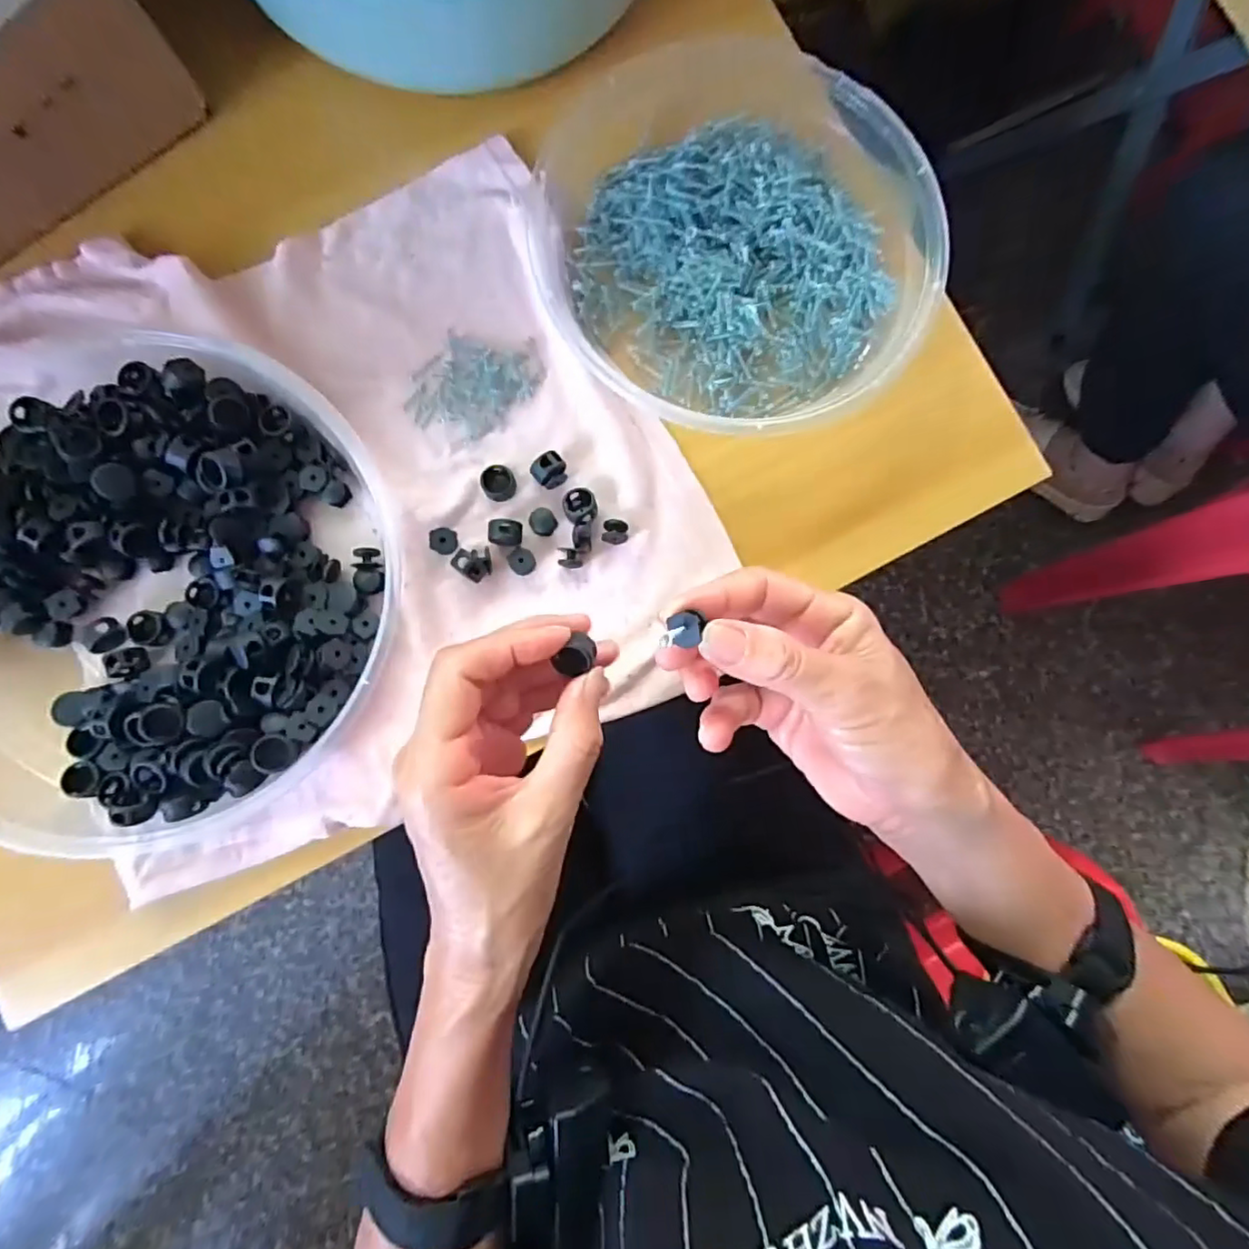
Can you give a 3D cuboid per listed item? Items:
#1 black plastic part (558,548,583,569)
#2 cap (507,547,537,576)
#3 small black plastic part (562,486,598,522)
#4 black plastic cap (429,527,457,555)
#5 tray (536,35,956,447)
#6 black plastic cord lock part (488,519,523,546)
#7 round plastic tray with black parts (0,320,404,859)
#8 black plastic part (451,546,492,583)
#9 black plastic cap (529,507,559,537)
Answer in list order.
[{"bbox_3d":[-0.028,-0.034,0.317,0.012,0.008,0.009,5,84,-4],"label":"black plastic part"},{"bbox_3d":[-0.052,-0.032,0.314,0.013,0.011,0.012,0,84,-5],"label":"cap"},{"bbox_3d":[-0.023,-0.062,0.318,0.017,0.007,0.017,0,84,-3],"label":"small black plastic part"},{"bbox_3d":[-0.091,-0.042,0.312,0.013,0.006,0.013,0,84,-3],"label":"black plastic cap"},{"bbox_3d":[0.058,-0.198,0.324,0.211,0.038,0.195,39,83,2],"label":"tray"},{"bbox_3d":[-0.060,-0.046,0.314,0.017,0.012,0.012,2,84,-3],"label":"black plastic cord lock part"},{"bbox_3d":[-0.233,-0.029,0.287,0.224,0.032,0.258,-41,87,-6],"label":"round plastic tray with black parts"},{"bbox_3d":[-0.075,-0.032,0.310,0.016,0.015,0.018,35,83,1],"label":"black plastic part"},{"bbox_3d":[-0.042,-0.053,0.318,0.014,0.005,0.014,0,84,-3],"label":"black plastic cap"}]

